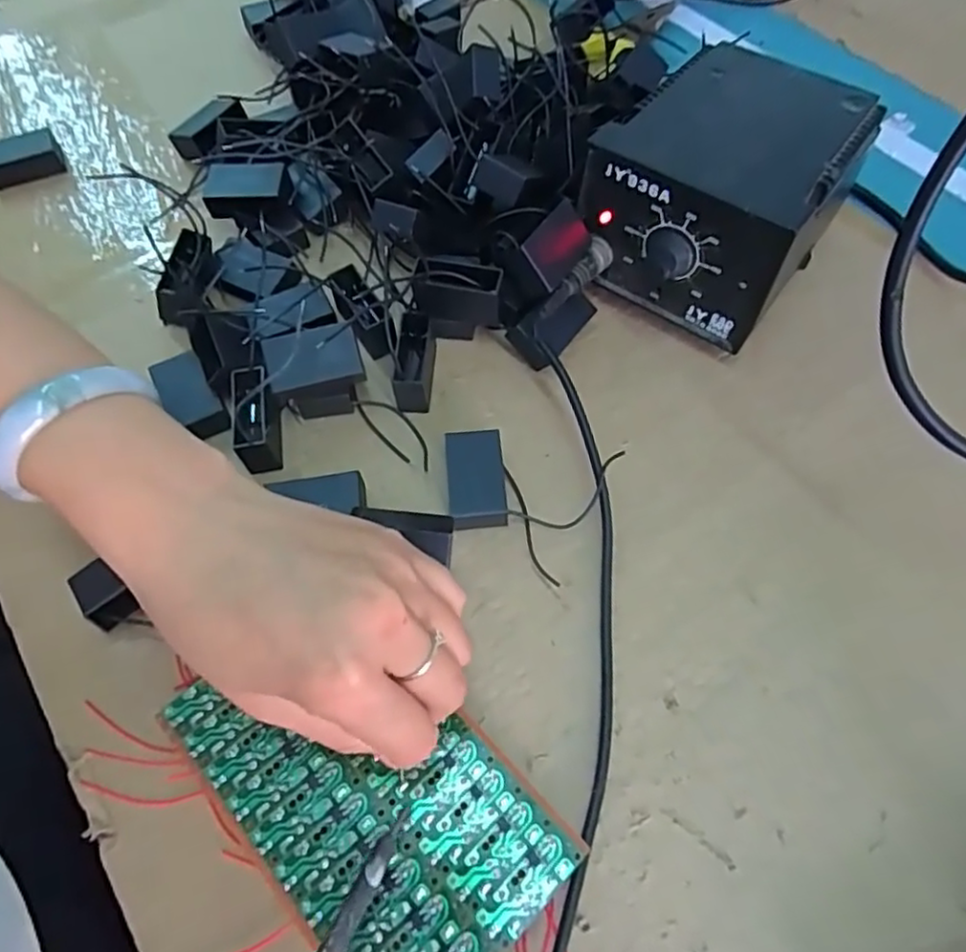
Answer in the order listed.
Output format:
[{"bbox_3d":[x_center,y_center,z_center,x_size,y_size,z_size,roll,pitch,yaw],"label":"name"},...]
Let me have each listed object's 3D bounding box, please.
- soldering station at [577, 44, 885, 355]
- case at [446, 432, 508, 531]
[{"bbox_3d":[0.133,-0.158,0.364,0.114,0.095,0.142,31,67,16],"label":"soldering station"},{"bbox_3d":[-0.004,0.002,0.327,0.028,0.018,0.049,-5,62,-1],"label":"case"}]

